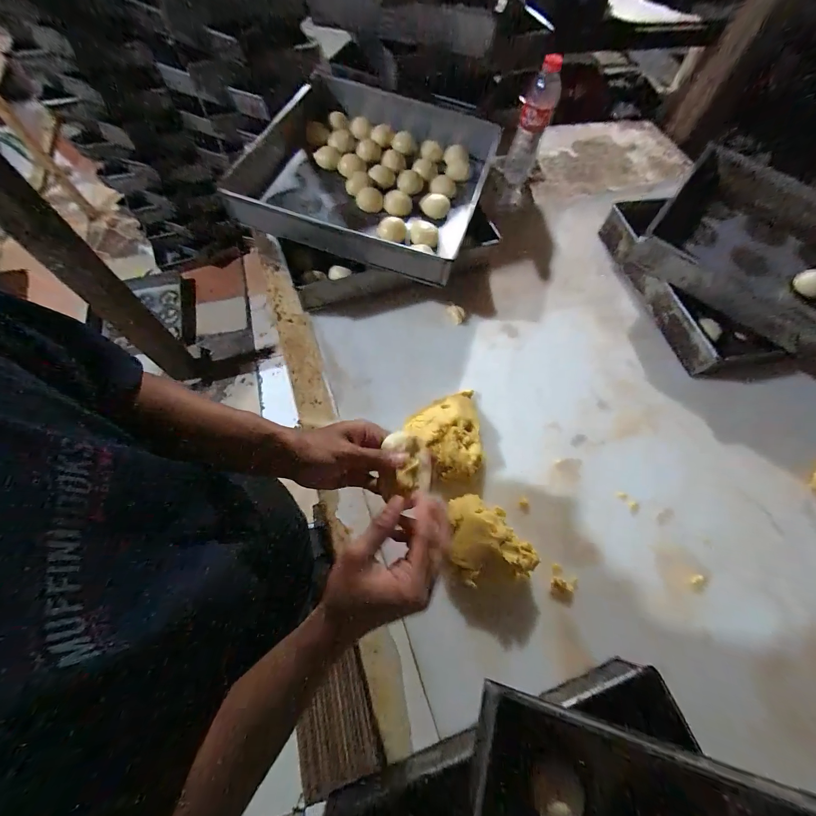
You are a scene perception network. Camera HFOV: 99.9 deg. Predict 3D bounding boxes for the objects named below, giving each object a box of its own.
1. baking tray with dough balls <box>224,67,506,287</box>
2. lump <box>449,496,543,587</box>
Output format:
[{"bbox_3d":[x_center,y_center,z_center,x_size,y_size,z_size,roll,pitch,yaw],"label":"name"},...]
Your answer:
[{"bbox_3d":[-0.061,-0.456,0.677,0.400,0.085,0.462,17,66,5],"label":"baking tray with dough balls"},{"bbox_3d":[0.109,0.184,0.489,0.113,0.056,0.121,-8,66,-6],"label":"lump"}]

